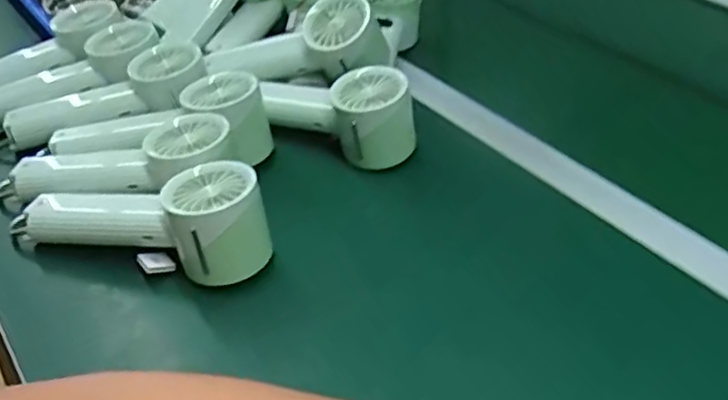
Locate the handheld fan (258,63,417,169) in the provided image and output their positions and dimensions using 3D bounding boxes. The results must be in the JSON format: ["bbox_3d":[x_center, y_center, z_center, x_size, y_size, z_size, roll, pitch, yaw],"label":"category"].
[{"bbox_3d":[-0.024,-0.078,0.557,0.140,0.062,0.061,20,45,23],"label":"handheld fan"}]

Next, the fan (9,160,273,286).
[{"bbox_3d":[-0.158,0.003,0.466,0.195,0.059,0.066,12,42,15],"label":"fan"}]

